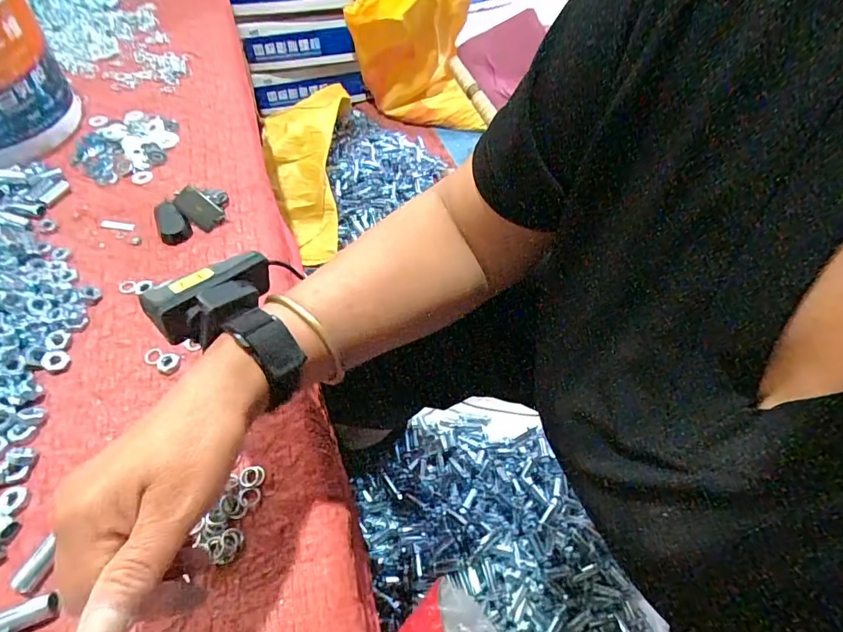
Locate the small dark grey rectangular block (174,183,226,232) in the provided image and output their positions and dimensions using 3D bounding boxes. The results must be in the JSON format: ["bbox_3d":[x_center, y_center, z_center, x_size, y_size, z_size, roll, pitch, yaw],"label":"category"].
[{"bbox_3d":[-0.231,-0.112,0.483,0.051,0.007,0.030,41,76,-4],"label":"small dark grey rectangular block"}]

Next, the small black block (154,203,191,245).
[{"bbox_3d":[-0.255,-0.096,0.475,0.028,0.020,0.046,-23,57,-20],"label":"small black block"}]

